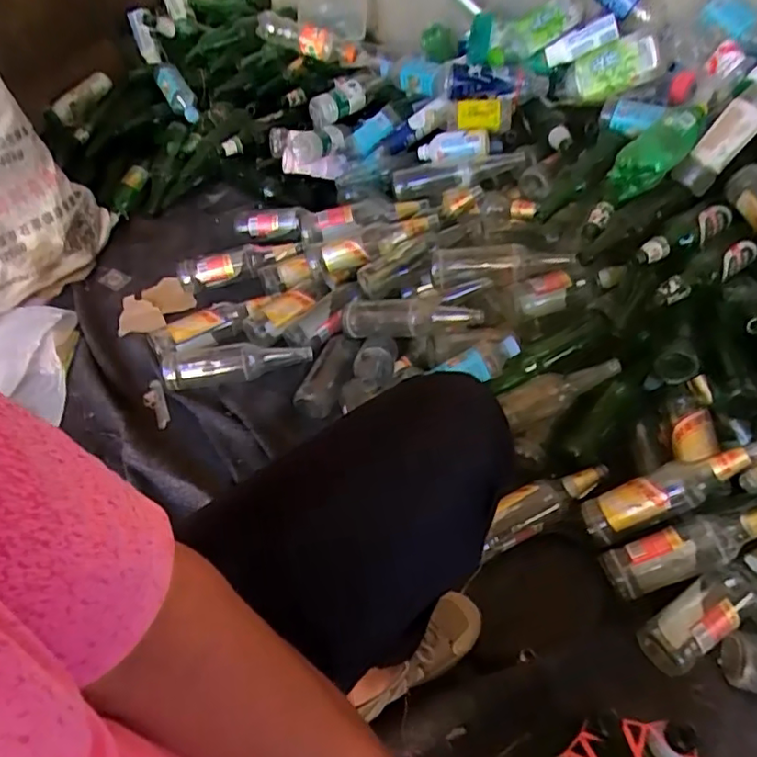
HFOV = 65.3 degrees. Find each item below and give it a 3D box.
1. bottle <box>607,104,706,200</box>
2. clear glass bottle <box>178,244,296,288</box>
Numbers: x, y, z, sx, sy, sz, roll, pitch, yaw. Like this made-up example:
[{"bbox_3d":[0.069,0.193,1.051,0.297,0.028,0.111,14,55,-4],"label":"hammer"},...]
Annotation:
[{"bbox_3d":[0.496,-0.402,1.019,0.078,0.093,0.245,36,60,26],"label":"bottle"},{"bbox_3d":[-0.288,-0.244,1.208,0.243,0.066,0.072,-17,53,-13],"label":"clear glass bottle"}]

